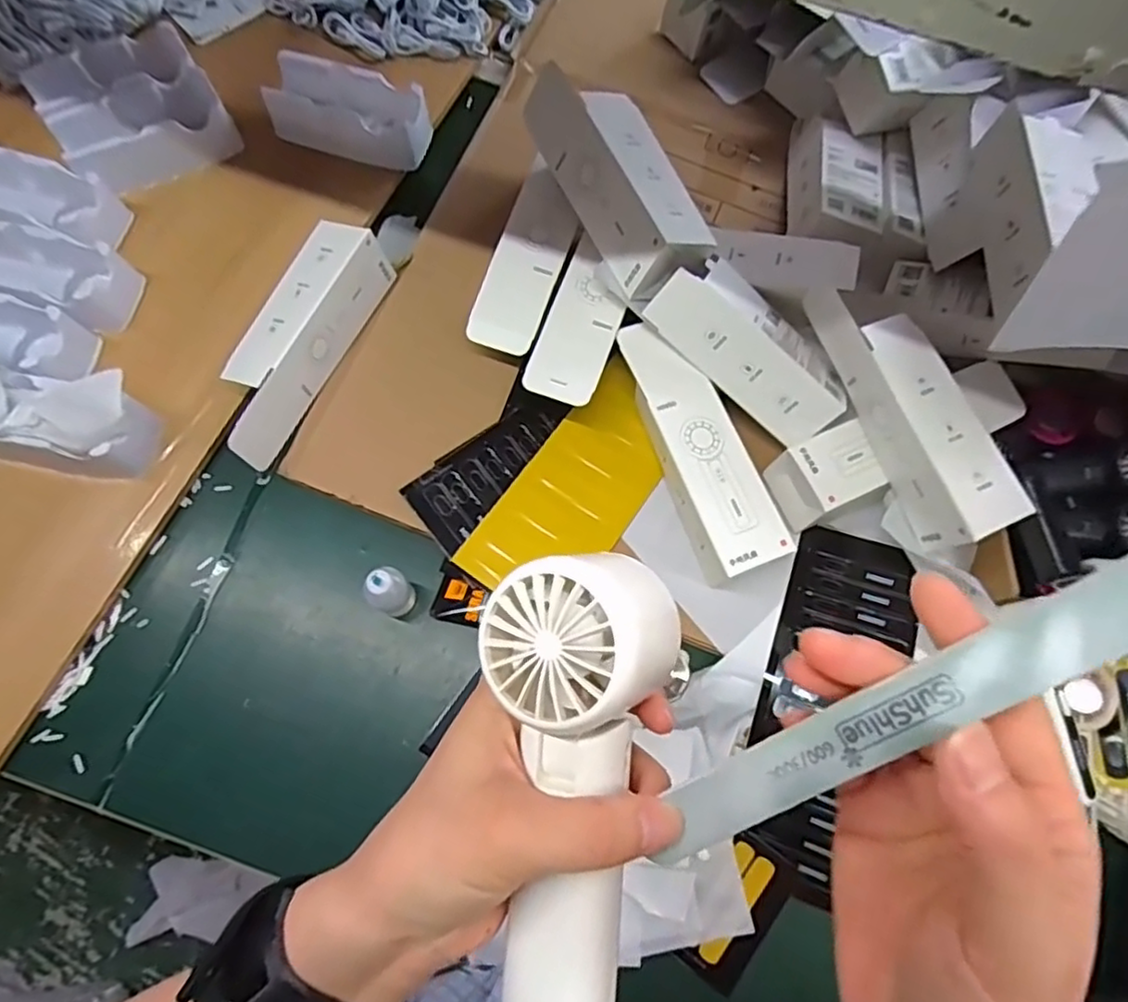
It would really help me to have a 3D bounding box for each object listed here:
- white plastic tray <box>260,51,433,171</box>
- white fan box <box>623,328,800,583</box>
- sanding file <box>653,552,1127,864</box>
[{"bbox_3d":[-0.238,-0.423,0.720,0.172,0.053,0.076,14,74,3],"label":"white plastic tray"},{"bbox_3d":[0.117,-0.047,0.595,0.072,0.056,0.238,-19,74,-10],"label":"white fan box"},{"bbox_3d":[0.096,0.057,0.181,0.162,0.005,0.020,-37,76,20],"label":"sanding file"}]

